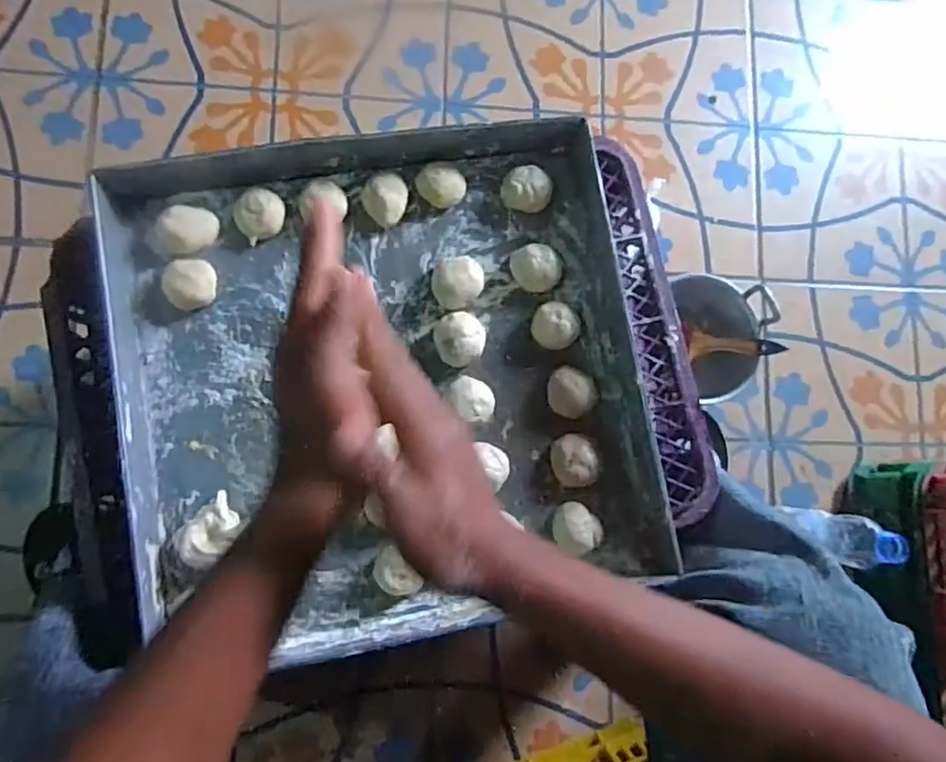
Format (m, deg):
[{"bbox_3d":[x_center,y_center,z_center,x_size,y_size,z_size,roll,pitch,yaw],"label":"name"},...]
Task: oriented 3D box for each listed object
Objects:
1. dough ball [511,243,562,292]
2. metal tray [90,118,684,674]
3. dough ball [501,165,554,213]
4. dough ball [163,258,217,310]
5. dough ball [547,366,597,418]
[{"bbox_3d":[0.063,-0.111,0.616,0.044,0.028,0.047,1,83,-5],"label":"dough ball"},{"bbox_3d":[-0.088,-0.003,0.577,0.506,0.055,0.463,-10,85,-8],"label":"metal tray"},{"bbox_3d":[0.054,-0.193,0.625,0.048,0.028,0.045,1,83,-5],"label":"dough ball"},{"bbox_3d":[-0.263,-0.090,0.576,0.045,0.024,0.042,-1,83,-5],"label":"dough ball"},{"bbox_3d":[0.096,0.011,0.605,0.042,0.026,0.049,-9,84,-6],"label":"dough ball"}]

